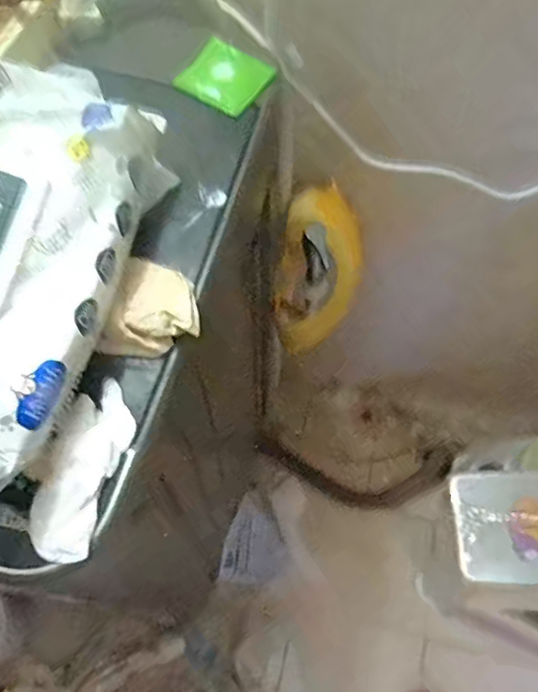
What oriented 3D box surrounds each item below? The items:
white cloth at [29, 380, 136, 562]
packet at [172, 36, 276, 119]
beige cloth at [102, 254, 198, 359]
[{"bbox_3d":[-0.120,0.076,0.356,0.045,0.024,0.107,16,63,5],"label":"white cloth"},{"bbox_3d":[-0.038,-0.230,0.476,0.069,0.012,0.066,34,66,13],"label":"packet"},{"bbox_3d":[-0.079,-0.027,0.390,0.063,0.019,0.069,6,63,0],"label":"beige cloth"}]

